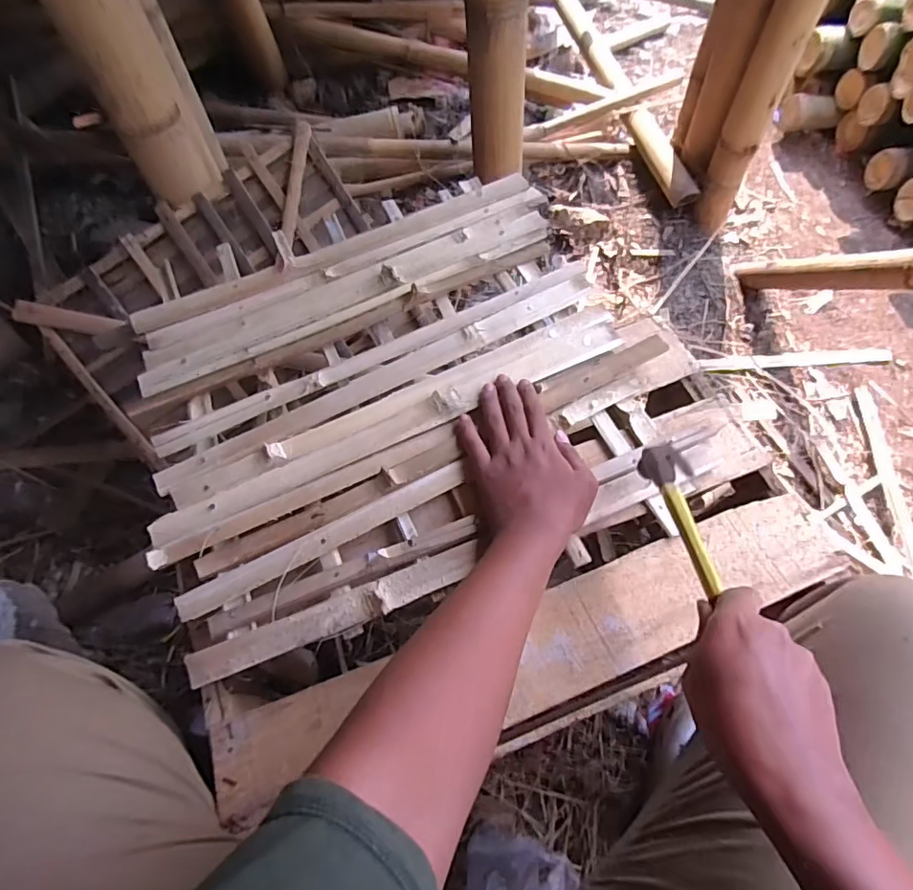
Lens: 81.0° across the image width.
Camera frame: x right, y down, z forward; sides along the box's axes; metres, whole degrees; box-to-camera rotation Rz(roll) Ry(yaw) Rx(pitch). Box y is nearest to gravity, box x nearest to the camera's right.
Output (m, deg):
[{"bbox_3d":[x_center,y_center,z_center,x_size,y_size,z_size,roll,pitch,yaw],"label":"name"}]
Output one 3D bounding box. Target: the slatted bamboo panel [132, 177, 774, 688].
[{"bbox_3d":[-0.033,-0.069,0.584,0.566,0.054,0.455,-20,61,-9],"label":"slatted bamboo panel"}]

